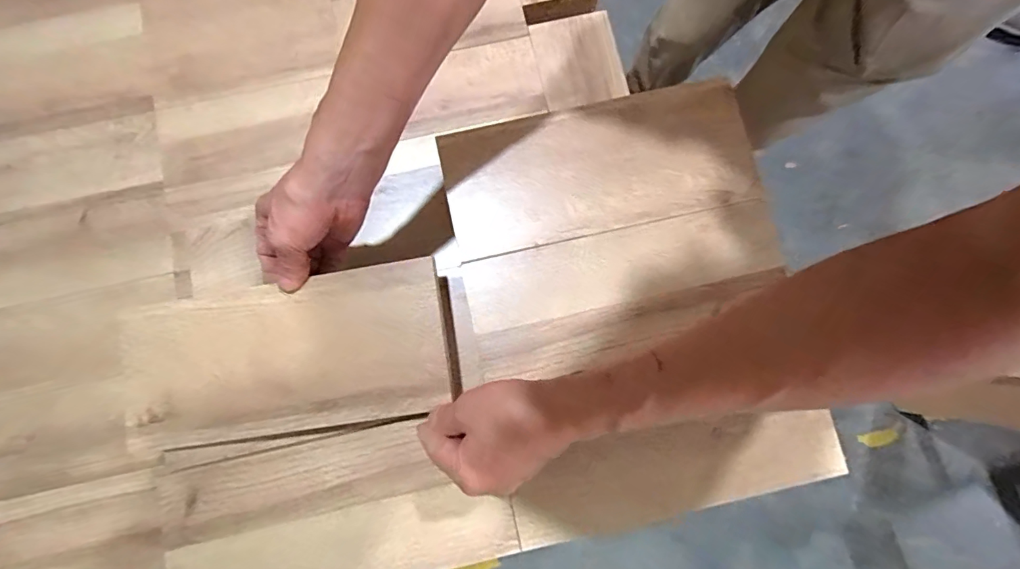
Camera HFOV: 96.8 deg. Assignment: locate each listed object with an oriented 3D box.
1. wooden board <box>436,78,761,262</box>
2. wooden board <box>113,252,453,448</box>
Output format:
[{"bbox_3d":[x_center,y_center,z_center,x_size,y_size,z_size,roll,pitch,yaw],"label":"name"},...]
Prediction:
[{"bbox_3d":[0.085,-0.116,0.444,0.295,0.012,0.130,-12,82,-3],"label":"wooden board"},{"bbox_3d":[-0.202,0.064,0.403,0.309,0.020,0.129,-10,79,5],"label":"wooden board"}]

